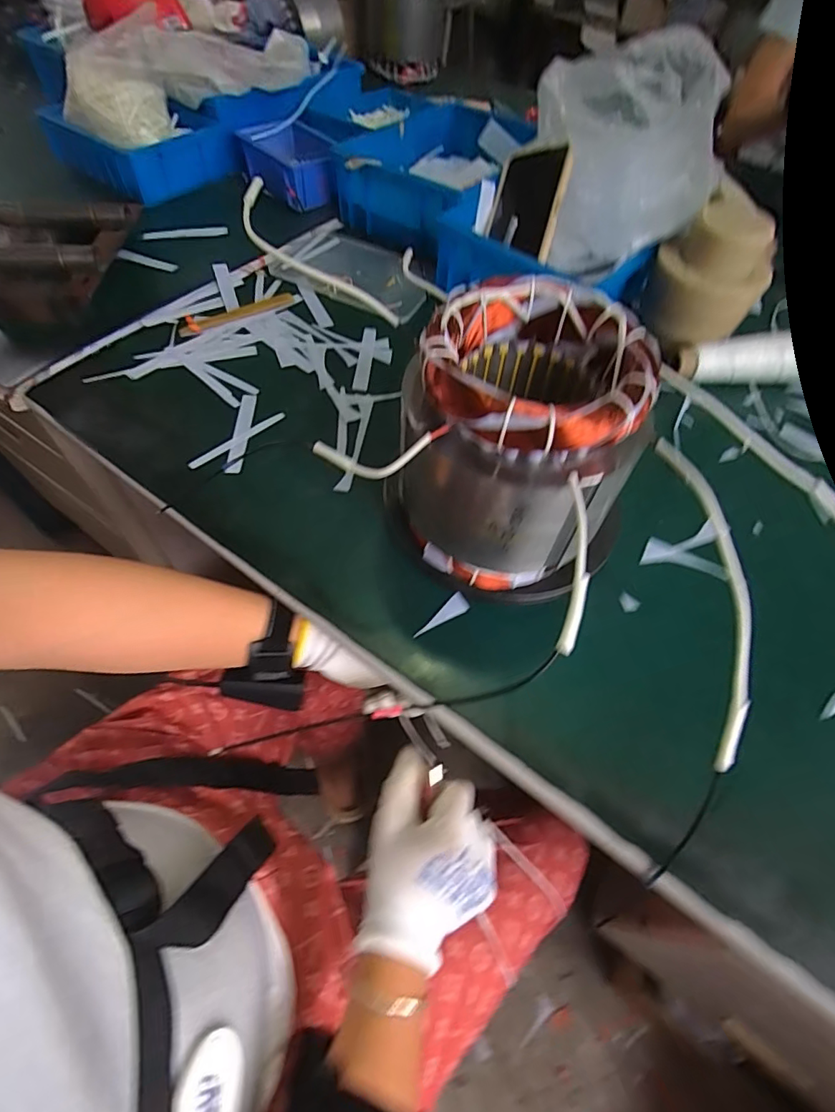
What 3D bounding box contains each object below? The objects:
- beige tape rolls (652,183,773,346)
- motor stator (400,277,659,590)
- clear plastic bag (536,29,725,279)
[{"bbox_3d":[0.309,-0.295,0.538,0.108,0.120,0.115,29,60,14],"label":"beige tape rolls"},{"bbox_3d":[0.056,-0.063,0.345,0.132,0.176,0.144,12,57,3],"label":"motor stator"},{"bbox_3d":[0.214,-0.415,0.524,0.207,0.138,0.214,16,58,6],"label":"clear plastic bag"}]

